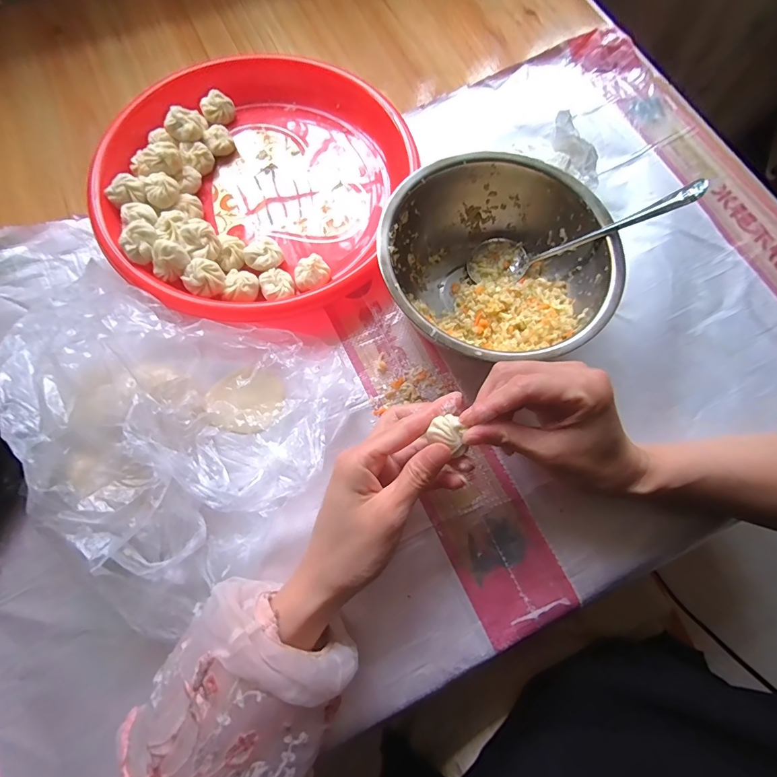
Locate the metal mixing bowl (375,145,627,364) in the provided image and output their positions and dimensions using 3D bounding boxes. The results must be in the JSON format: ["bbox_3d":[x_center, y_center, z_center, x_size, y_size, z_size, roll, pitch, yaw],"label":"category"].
[{"bbox_3d":[0.084,-0.097,0.331,0.177,0.074,0.175,0,72,-2],"label":"metal mixing bowl"}]

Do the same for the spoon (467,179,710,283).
[{"bbox_3d":[0.148,-0.124,0.319,0.030,0.174,0.047,29,68,-37],"label":"spoon"}]

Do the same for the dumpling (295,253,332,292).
[{"bbox_3d":[-0.070,-0.103,0.356,0.034,0.022,0.029,-35,77,-12],"label":"dumpling"}]

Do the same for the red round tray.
[{"bbox_3d":[-0.132,-0.205,0.379,0.268,0.045,0.286,0,72,-2],"label":"red round tray"}]

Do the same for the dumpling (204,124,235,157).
[{"bbox_3d":[-0.174,-0.255,0.403,0.025,0.018,0.027,-24,75,-9],"label":"dumpling"}]

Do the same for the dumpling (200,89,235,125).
[{"bbox_3d":[-0.181,-0.297,0.414,0.032,0.018,0.029,-39,77,-12],"label":"dumpling"}]

